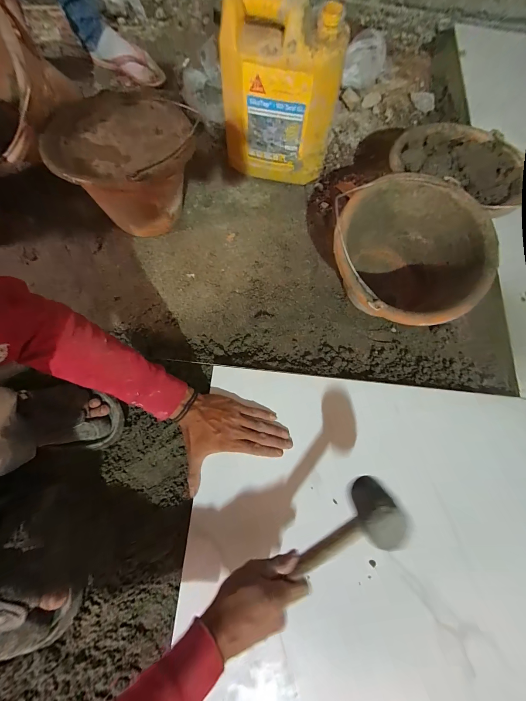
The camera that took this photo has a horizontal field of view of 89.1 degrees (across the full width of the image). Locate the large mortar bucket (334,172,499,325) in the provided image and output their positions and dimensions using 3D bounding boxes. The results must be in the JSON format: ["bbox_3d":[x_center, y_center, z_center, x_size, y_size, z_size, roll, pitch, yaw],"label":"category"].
[{"bbox_3d":[0.244,-0.151,0.496,0.241,0.188,0.245,1,74,-2],"label":"large mortar bucket"}]

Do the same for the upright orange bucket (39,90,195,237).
[{"bbox_3d":[-0.264,-0.364,0.551,0.244,0.177,0.250,1,74,-3],"label":"upright orange bucket"}]

